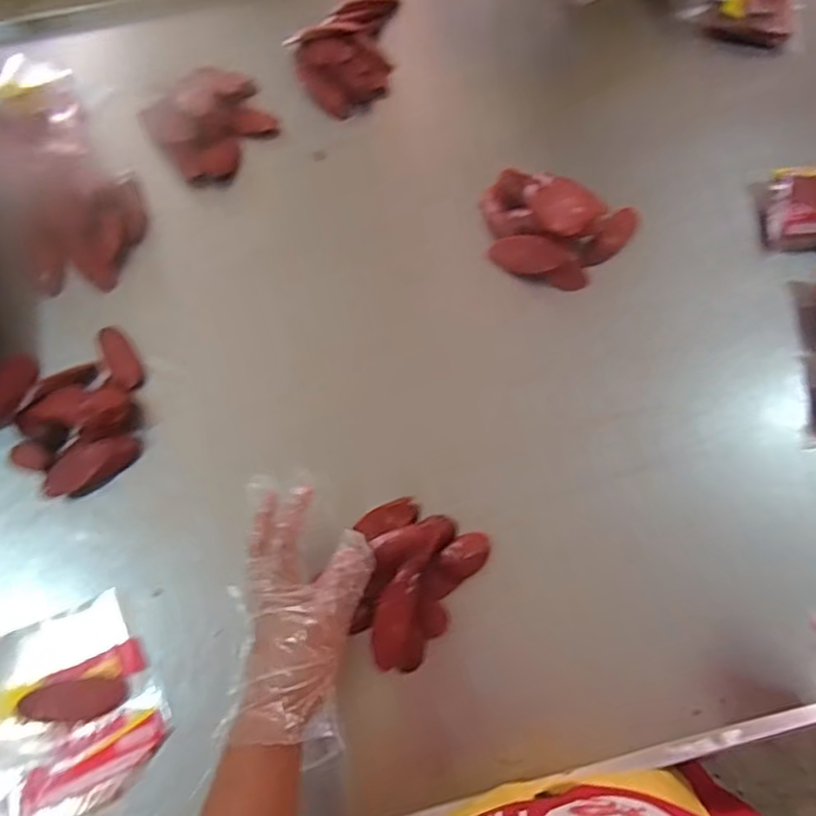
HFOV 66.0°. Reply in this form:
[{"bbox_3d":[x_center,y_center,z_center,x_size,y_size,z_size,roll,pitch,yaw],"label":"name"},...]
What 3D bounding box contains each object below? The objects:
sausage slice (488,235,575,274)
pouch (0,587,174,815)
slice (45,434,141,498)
[{"bbox_3d":[0.147,-0.184,0.756,0.096,0.012,0.045,9,71,15],"label":"sausage slice"},{"bbox_3d":[-0.337,0.295,0.603,0.176,0.023,0.180,-21,72,-7],"label":"pouch"},{"bbox_3d":[-0.340,0.060,0.678,0.097,0.023,0.046,-28,73,-9],"label":"slice"}]

